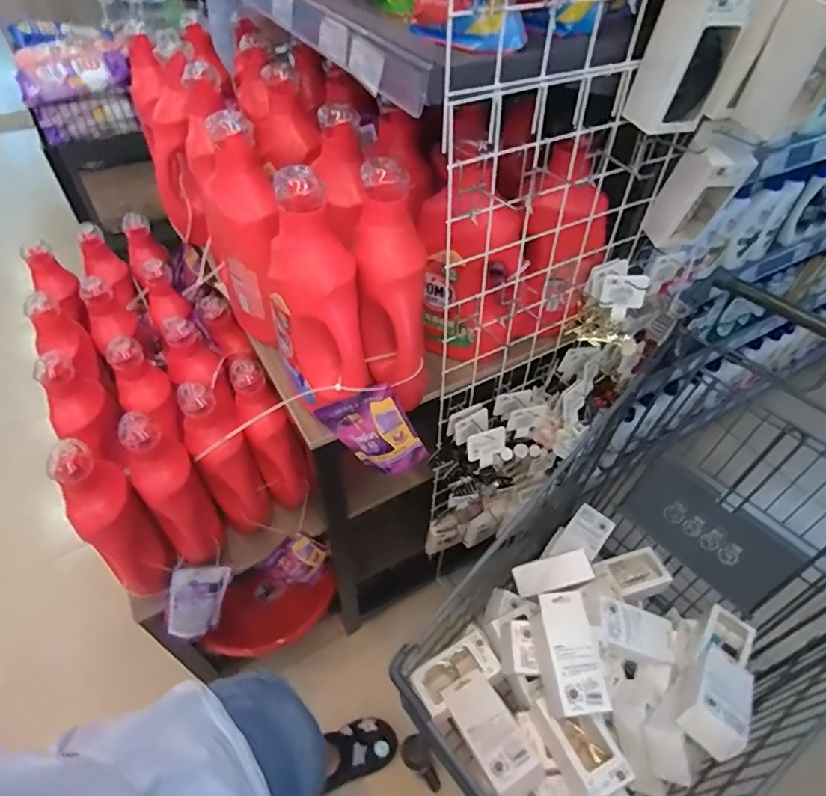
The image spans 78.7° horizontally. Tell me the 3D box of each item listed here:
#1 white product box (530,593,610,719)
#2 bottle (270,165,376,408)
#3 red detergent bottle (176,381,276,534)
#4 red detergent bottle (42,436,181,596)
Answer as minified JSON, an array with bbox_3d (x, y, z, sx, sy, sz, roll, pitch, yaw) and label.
[{"bbox_3d":[0.227,0.374,0.736,0.077,0.056,0.155,-5,49,-8],"label":"white product box"},{"bbox_3d":[-0.110,-0.114,0.597,0.086,0.262,0.121,-22,54,-21],"label":"bottle"},{"bbox_3d":[-0.320,0.109,0.868,0.086,0.288,0.127,-25,55,-23],"label":"red detergent bottle"},{"bbox_3d":[-0.461,0.190,0.784,0.085,0.268,0.129,-33,58,-28],"label":"red detergent bottle"}]

